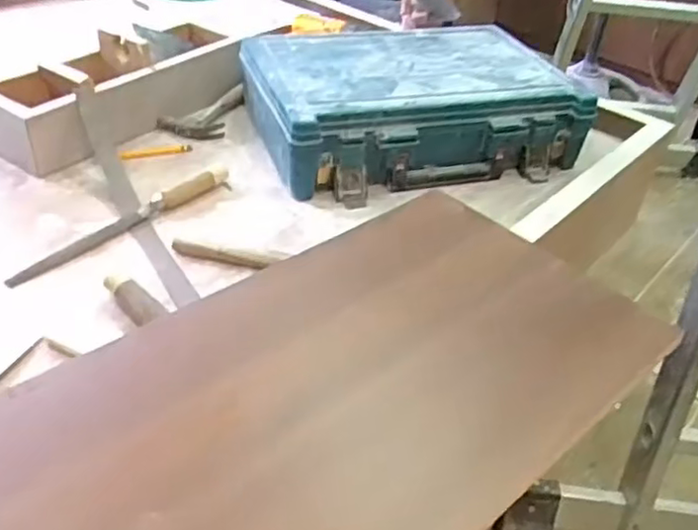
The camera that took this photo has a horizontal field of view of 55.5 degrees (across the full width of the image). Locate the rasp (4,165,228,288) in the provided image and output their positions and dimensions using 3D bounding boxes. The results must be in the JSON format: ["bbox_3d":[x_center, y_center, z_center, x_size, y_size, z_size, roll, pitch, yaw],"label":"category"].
[{"bbox_3d":[-0.283,-0.063,0.849,0.030,0.023,0.318,32,47,30],"label":"rasp"}]

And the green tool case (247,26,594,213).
[{"bbox_3d":[0.094,-0.262,1.061,0.476,0.121,0.333,-9,41,-15],"label":"green tool case"}]

